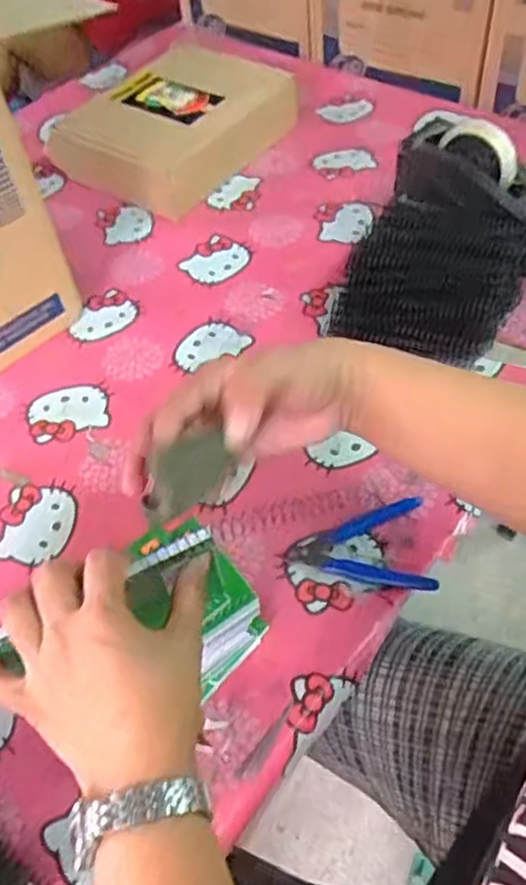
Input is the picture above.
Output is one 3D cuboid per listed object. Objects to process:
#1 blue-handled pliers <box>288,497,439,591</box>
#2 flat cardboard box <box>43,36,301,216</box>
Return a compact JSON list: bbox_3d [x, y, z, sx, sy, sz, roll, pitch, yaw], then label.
[{"bbox_3d":[0.080,0.090,0.574,0.112,0.015,0.081,-7,53,0],"label":"blue-handled pliers"},{"bbox_3d":[-0.114,-0.431,0.941,0.241,0.080,0.265,30,62,24],"label":"flat cardboard box"}]

